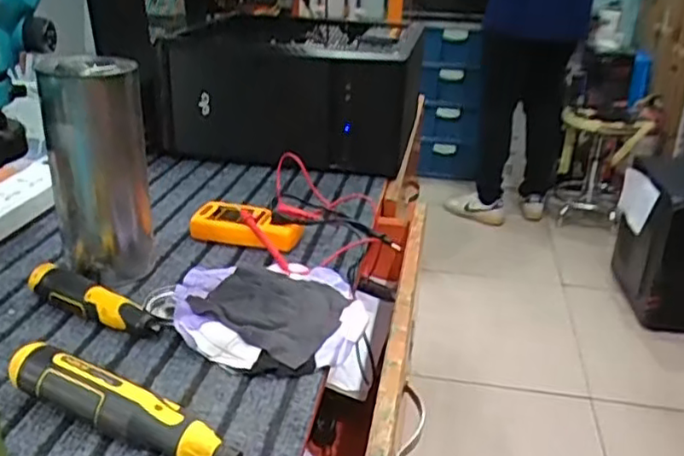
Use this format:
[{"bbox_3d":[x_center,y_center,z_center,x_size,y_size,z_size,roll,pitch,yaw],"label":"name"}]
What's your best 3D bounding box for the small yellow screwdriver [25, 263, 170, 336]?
[{"bbox_3d":[-0.211,0.064,0.564,0.140,0.030,0.026,12,26,23],"label":"small yellow screwdriver"}]

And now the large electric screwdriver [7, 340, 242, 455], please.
[{"bbox_3d":[-0.125,0.123,0.426,0.216,0.043,0.031,11,26,20],"label":"large electric screwdriver"}]

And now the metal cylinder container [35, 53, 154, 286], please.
[{"bbox_3d":[-0.222,-0.049,0.604,0.083,0.197,0.073,-7,26,-18],"label":"metal cylinder container"}]

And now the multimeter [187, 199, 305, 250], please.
[{"bbox_3d":[-0.106,0.000,0.715,0.133,0.033,0.055,12,26,22],"label":"multimeter"}]

